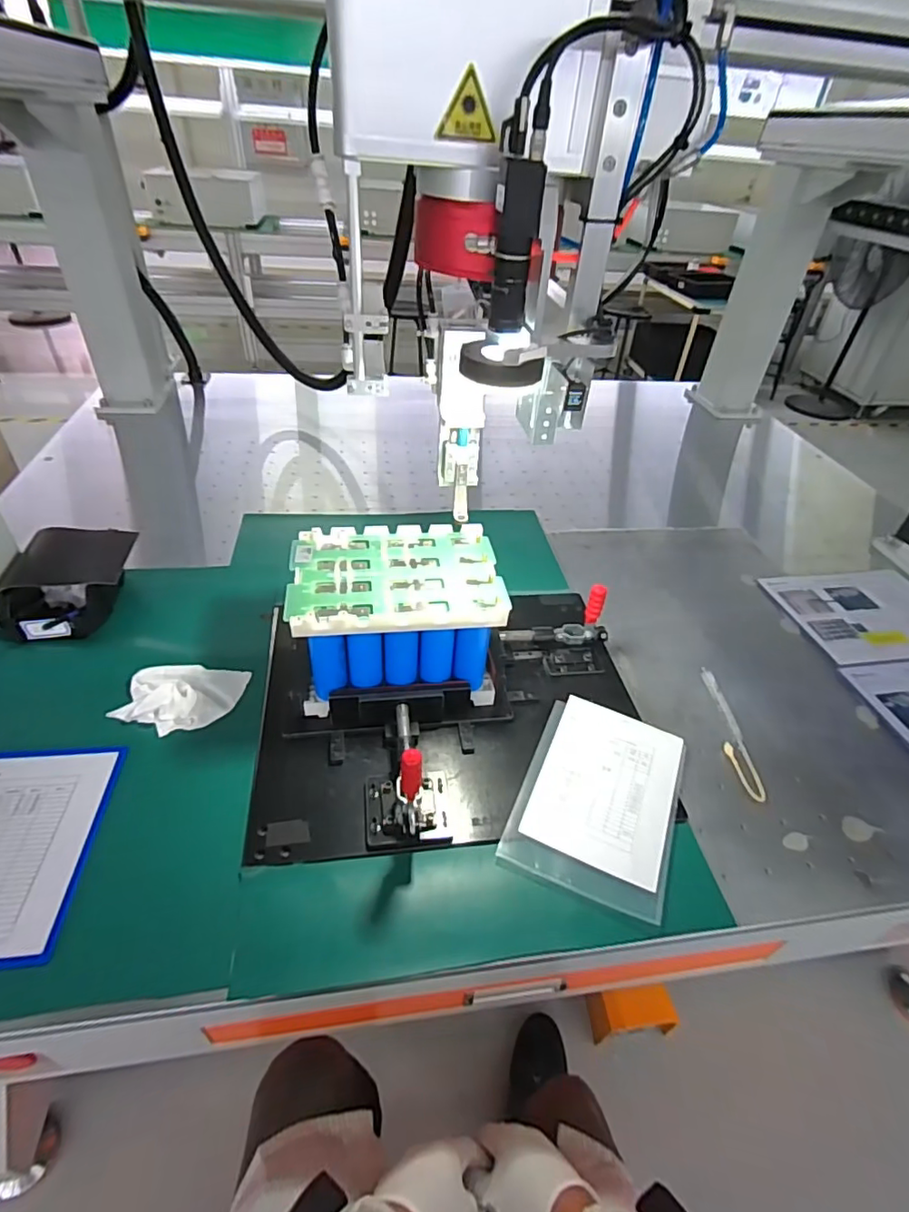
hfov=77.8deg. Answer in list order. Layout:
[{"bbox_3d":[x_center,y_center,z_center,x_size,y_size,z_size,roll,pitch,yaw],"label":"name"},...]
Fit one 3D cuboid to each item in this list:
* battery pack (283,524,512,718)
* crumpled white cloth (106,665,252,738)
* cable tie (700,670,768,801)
[{"bbox_3d":[-0.075,0.019,0.723,0.237,0.165,0.183,-3,41,-9],"label":"battery pack"},{"bbox_3d":[-0.342,0.109,0.708,0.137,0.025,0.100,6,41,1],"label":"crumpled white cloth"},{"bbox_3d":[0.354,0.158,0.726,0.029,0.015,0.196,1,41,-5],"label":"cable tie"}]

